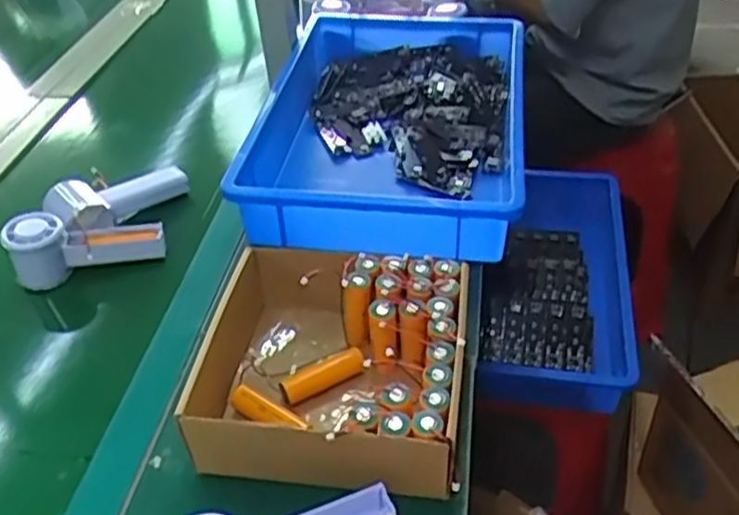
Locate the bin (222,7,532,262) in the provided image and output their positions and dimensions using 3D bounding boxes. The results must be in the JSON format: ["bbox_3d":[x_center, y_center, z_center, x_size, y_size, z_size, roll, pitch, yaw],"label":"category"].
[{"bbox_3d":[0.028,-0.168,0.859,0.289,0.088,0.455,4,44,8],"label":"bin"}]

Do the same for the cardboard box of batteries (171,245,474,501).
[{"bbox_3d":[-0.030,0.082,0.574,0.200,0.078,0.184,5,44,8],"label":"cardboard box of batteries"}]

